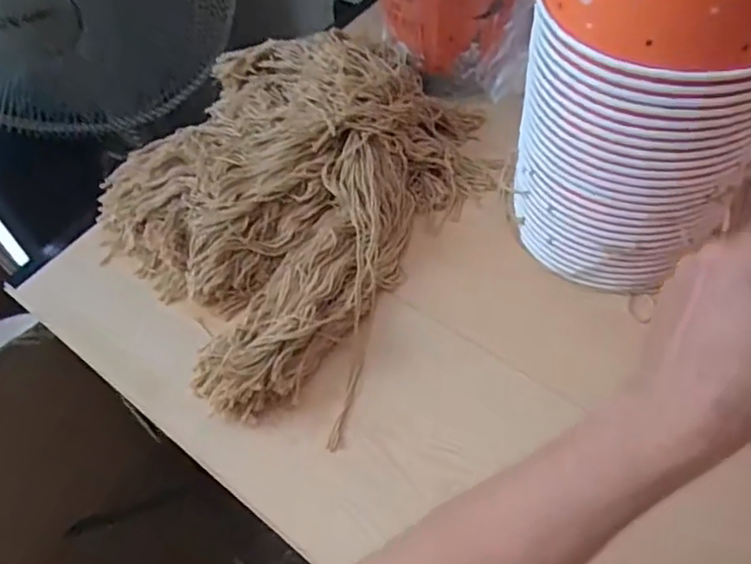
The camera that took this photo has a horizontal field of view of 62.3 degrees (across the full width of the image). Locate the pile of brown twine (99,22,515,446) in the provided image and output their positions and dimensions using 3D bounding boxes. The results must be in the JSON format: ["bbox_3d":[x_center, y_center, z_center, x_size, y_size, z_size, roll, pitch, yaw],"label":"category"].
[{"bbox_3d":[-0.084,-0.093,0.552,0.307,0.091,0.387,22,57,20],"label":"pile of brown twine"}]

